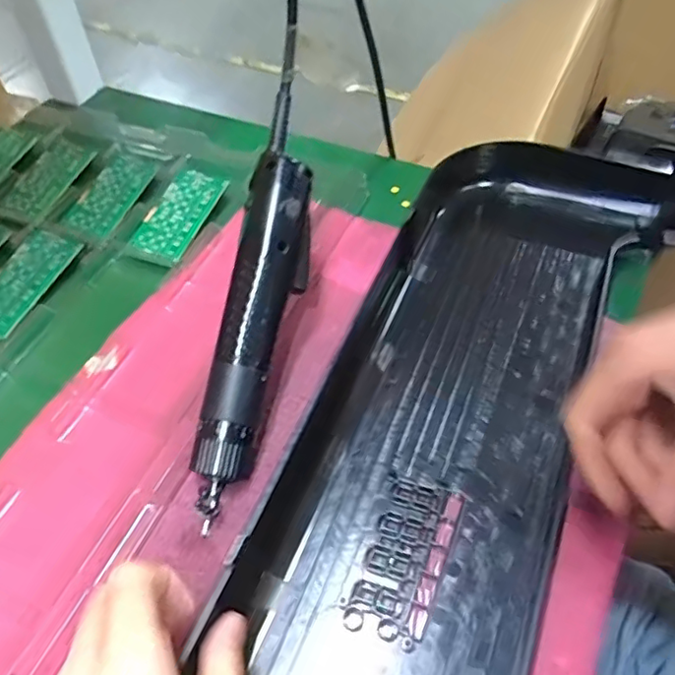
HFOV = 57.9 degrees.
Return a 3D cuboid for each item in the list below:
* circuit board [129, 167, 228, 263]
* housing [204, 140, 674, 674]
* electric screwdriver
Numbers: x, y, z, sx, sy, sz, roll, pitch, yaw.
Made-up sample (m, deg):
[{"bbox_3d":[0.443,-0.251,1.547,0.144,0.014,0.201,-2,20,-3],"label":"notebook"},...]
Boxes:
[{"bbox_3d":[-0.129,-0.104,0.498,0.050,0.007,0.095,13,54,13],"label":"circuit board"},{"bbox_3d":[0.071,0.056,0.338,0.188,0.047,0.488,14,54,14],"label":"housing"},{"bbox_3d":[-0.048,-0.005,0.364,0.038,0.034,0.214,9,78,10],"label":"electric screwdriver"}]

